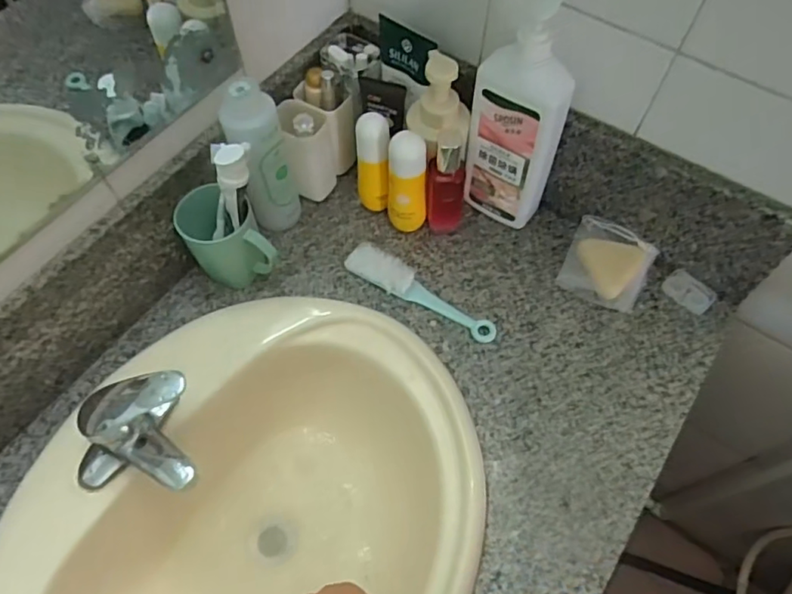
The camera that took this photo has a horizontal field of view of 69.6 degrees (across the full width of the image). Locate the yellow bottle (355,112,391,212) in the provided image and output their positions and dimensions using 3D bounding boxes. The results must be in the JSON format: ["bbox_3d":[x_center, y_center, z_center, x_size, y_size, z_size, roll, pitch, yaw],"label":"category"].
[{"bbox_3d":[-0.029,-0.162,0.719,0.042,0.137,0.047,0,62,0],"label":"yellow bottle"}]

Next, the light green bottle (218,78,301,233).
[{"bbox_3d":[-0.157,-0.156,0.679,0.063,0.199,0.052,-15,63,-8],"label":"light green bottle"}]

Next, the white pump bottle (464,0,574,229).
[{"bbox_3d":[0.134,-0.190,0.638,0.102,0.264,0.049,35,67,17],"label":"white pump bottle"}]

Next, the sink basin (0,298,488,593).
[{"bbox_3d":[-0.161,0.252,0.622,0.434,0.196,0.505,31,66,15],"label":"sink basin"}]

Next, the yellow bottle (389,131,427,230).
[{"bbox_3d":[0.014,-0.137,0.708,0.045,0.152,0.046,0,62,0],"label":"yellow bottle"}]

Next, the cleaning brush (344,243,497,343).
[{"bbox_3d":[0.030,-0.008,0.708,0.208,0.018,0.044,29,65,15],"label":"cleaning brush"}]

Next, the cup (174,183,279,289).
[{"bbox_3d":[-0.202,-0.061,0.686,0.078,0.103,0.105,-33,66,-16],"label":"cup"}]

